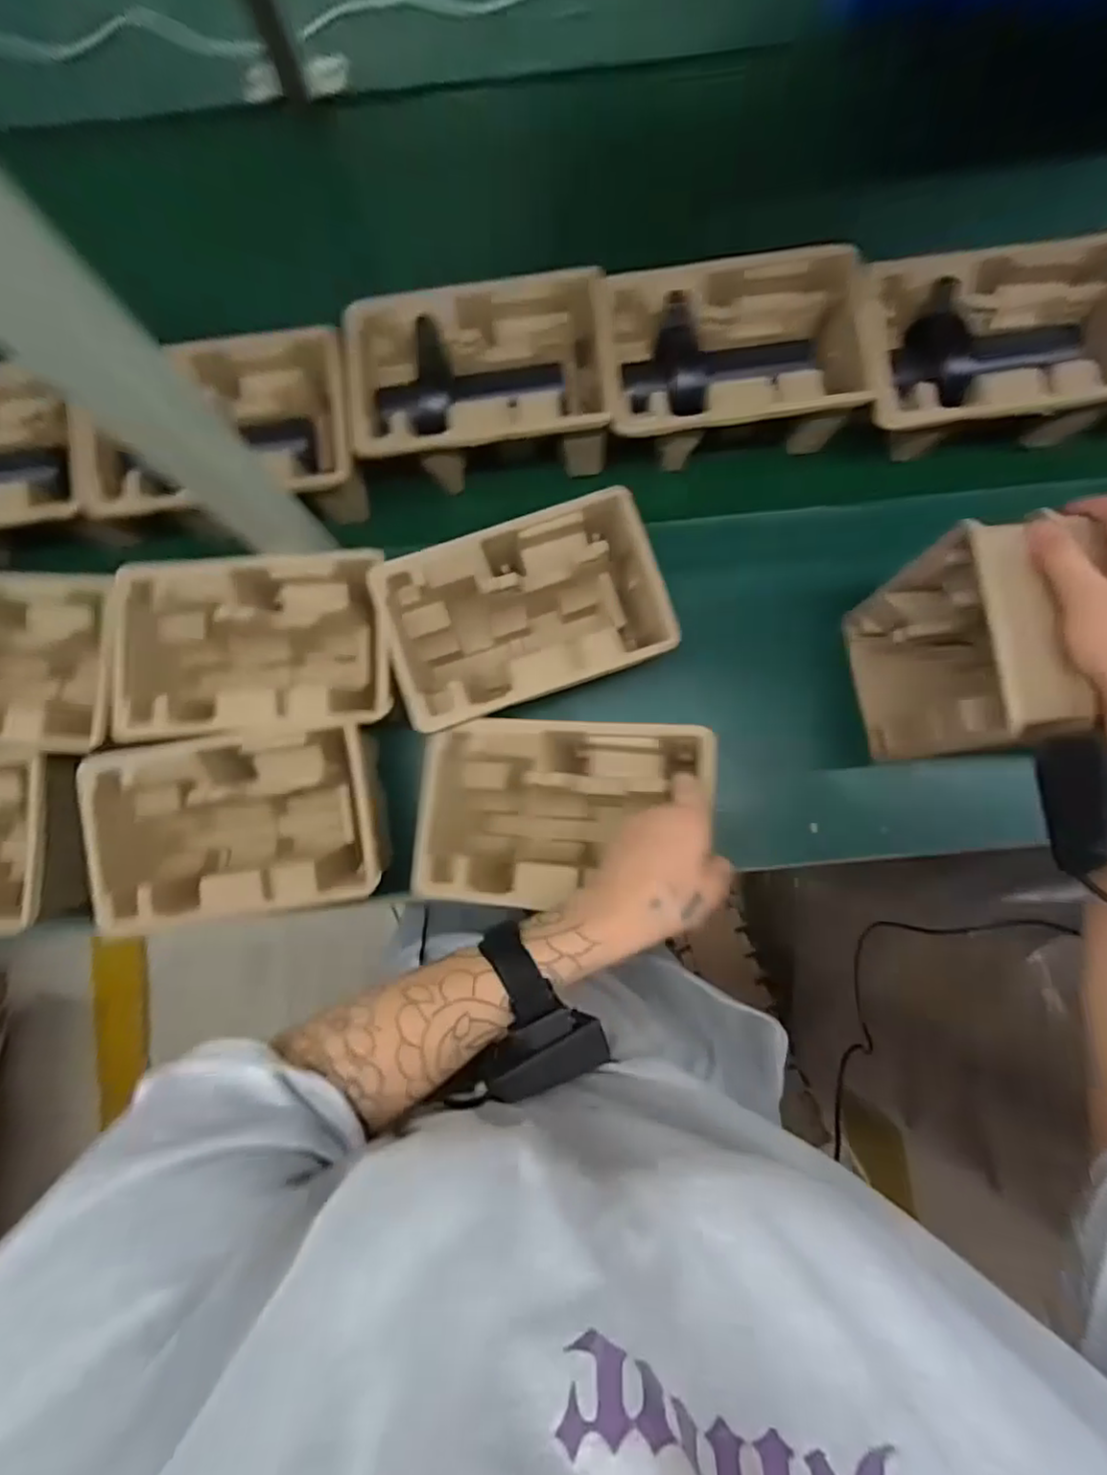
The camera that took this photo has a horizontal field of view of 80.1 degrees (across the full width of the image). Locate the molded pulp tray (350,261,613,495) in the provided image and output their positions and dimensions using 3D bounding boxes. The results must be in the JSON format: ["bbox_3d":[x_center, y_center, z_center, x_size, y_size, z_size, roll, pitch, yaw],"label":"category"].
[{"bbox_3d":[-0.064,-0.322,0.610,0.226,0.087,0.140,-5,84,0],"label":"molded pulp tray"}]

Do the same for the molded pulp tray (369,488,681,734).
[{"bbox_3d":[-0.024,-0.105,0.592,0.232,0.100,0.152,-20,84,-1],"label":"molded pulp tray"}]

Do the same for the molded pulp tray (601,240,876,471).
[{"bbox_3d":[0.159,-0.340,0.598,0.222,0.104,0.144,-3,84,0],"label":"molded pulp tray"}]

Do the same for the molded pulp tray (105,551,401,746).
[{"bbox_3d":[-0.251,-0.075,0.600,0.230,0.110,0.148,-3,84,0],"label":"molded pulp tray"}]

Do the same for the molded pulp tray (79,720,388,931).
[{"bbox_3d":[-0.258,0.078,0.591,0.237,0.128,0.148,-7,84,0],"label":"molded pulp tray"}]

